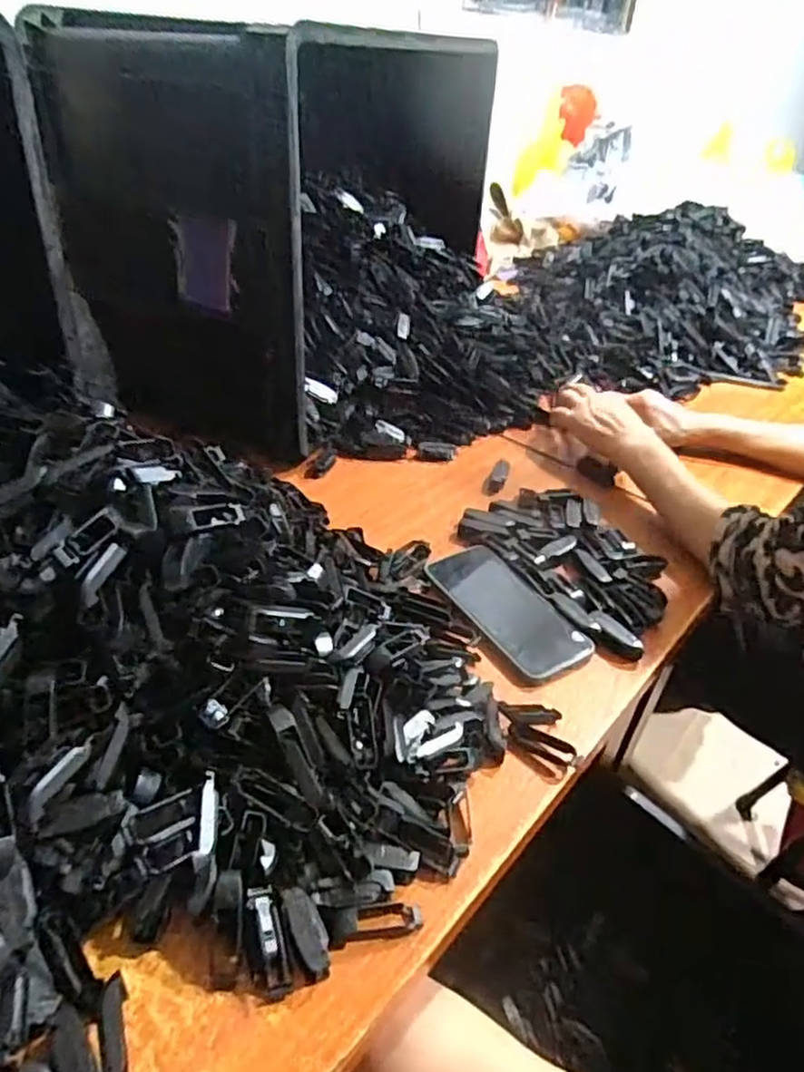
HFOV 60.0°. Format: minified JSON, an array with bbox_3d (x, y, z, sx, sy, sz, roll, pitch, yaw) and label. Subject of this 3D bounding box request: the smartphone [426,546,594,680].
[{"bbox_3d":[0.092,0.064,0.638,0.089,0.013,0.164,-18,43,-30],"label":"smartphone"}]

